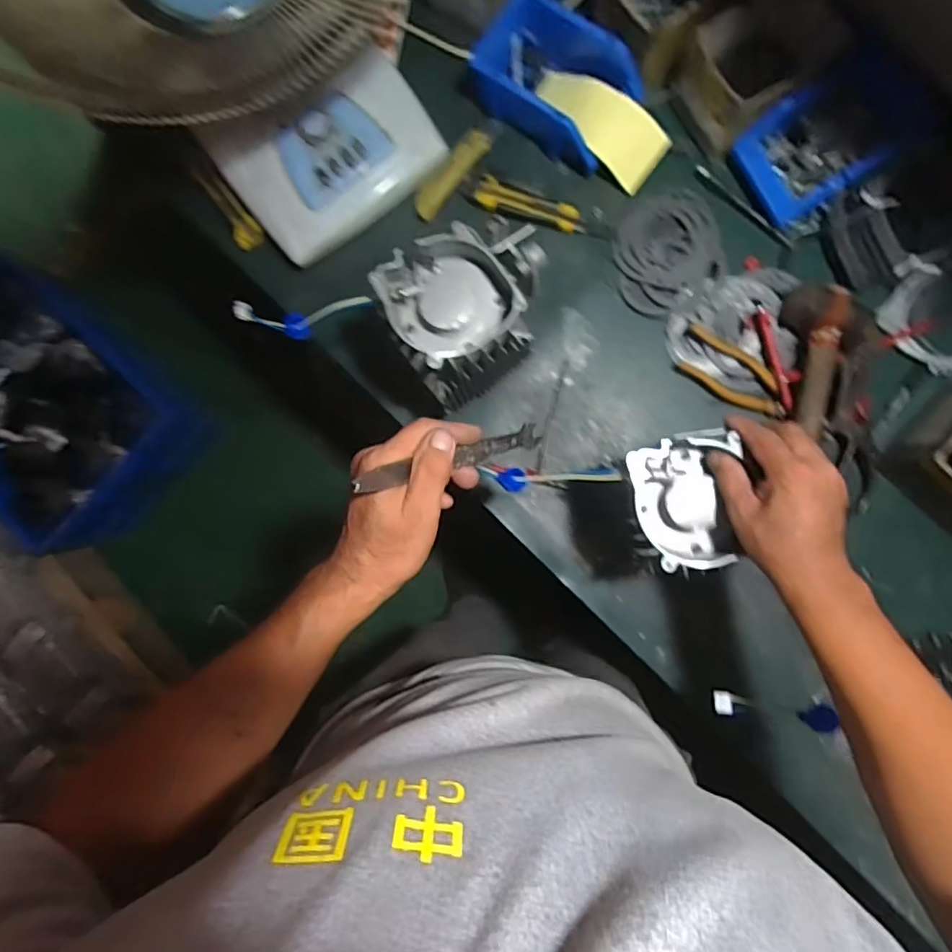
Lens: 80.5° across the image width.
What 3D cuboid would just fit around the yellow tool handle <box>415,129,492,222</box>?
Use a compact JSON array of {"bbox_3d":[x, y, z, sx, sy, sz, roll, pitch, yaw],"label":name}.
[{"bbox_3d":[-0.031,-0.377,0.702,0.030,0.016,0.124,40,90,3],"label":"yellow tool handle"}]

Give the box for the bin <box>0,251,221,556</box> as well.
[{"bbox_3d":[-0.950,-0.134,1.269,0.553,0.198,0.472,43,90,3],"label":"bin"}]

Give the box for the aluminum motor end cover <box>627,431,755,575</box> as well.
[{"bbox_3d":[0.187,0.024,0.507,0.091,0.042,0.117,-7,87,2],"label":"aluminum motor end cover"}]

